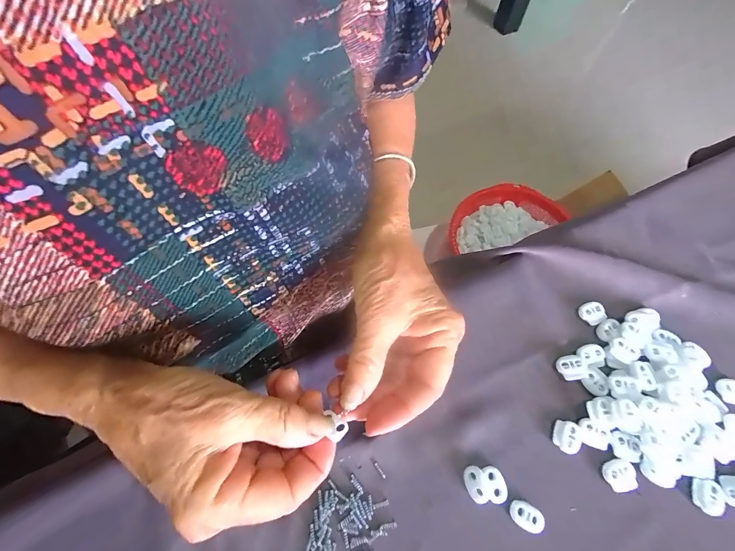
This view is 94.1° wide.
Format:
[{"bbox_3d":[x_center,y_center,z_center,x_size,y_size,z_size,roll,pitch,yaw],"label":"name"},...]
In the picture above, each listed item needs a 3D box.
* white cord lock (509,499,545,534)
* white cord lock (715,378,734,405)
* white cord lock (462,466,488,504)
[{"bbox_3d":[0.108,0.164,0.234,0.022,0.006,0.015,24,66,10],"label":"white cord lock"},{"bbox_3d":[0.291,0.092,0.273,0.020,0.006,0.020,0,64,-1],"label":"white cord lock"},{"bbox_3d":[0.076,0.148,0.242,0.013,0.008,0.023,-13,65,-7],"label":"white cord lock"}]

